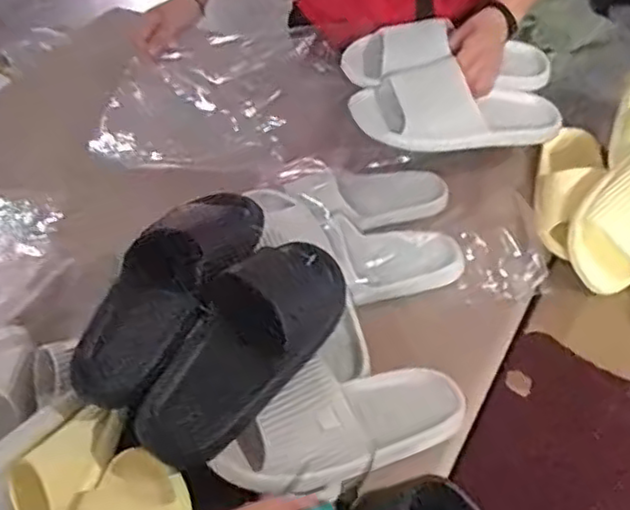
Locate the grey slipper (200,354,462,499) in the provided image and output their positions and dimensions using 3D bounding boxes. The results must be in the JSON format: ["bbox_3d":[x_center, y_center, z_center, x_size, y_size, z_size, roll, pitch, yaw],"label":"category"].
[{"bbox_3d":[0.029,0.157,0.686,0.264,0.063,0.105,-8,44,-34],"label":"grey slipper"}]

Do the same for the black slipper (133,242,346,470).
[{"bbox_3d":[-0.057,0.075,0.684,0.102,0.073,0.269,26,56,25],"label":"black slipper"}]

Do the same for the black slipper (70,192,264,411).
[{"bbox_3d":[-0.147,0.032,0.723,0.107,0.071,0.261,25,70,25],"label":"black slipper"}]

